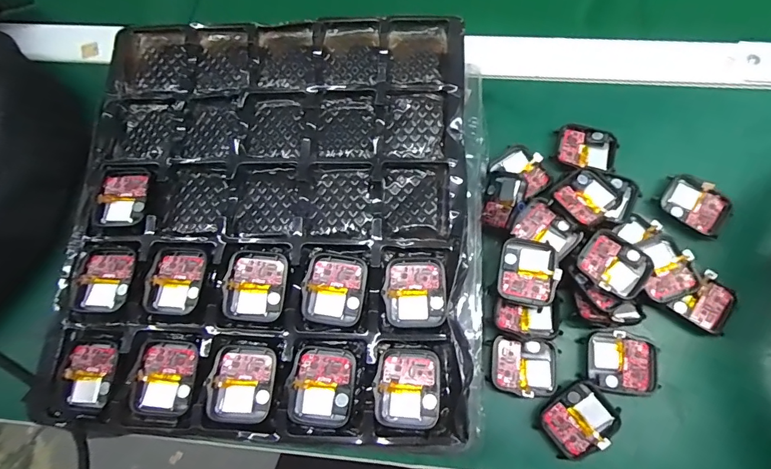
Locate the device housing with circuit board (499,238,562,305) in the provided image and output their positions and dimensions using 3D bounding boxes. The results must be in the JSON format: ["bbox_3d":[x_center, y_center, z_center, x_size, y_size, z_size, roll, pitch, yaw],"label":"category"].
[{"bbox_3d":[0.095,0.025,0.278,0.036,0.016,0.042,11,73,6],"label":"device housing with circuit board"}]

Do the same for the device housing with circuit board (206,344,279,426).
[{"bbox_3d":[-0.083,0.087,0.241,0.035,0.009,0.042,5,73,5],"label":"device housing with circuit board"}]

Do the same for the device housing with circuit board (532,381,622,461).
[{"bbox_3d":[0.122,0.117,0.262,0.044,0.013,0.038,-34,74,-8],"label":"device housing with circuit board"}]

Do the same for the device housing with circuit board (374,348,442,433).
[{"bbox_3d":[0.012,0.086,0.235,0.036,0.008,0.043,4,73,4],"label":"device housing with circuit board"}]

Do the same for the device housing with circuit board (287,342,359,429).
[{"bbox_3d":[-0.036,0.087,0.239,0.037,0.008,0.044,6,73,5],"label":"device housing with circuit board"}]

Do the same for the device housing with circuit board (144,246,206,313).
[{"bbox_3d":[-0.129,0.028,0.257,0.034,0.006,0.042,5,73,5],"label":"device housing with circuit board"}]

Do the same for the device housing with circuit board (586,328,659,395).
[{"bbox_3d":[0.155,0.083,0.270,0.041,0.006,0.038,6,82,13],"label":"device housing with circuit board"}]

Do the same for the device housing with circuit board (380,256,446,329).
[{"bbox_3d":[0.018,0.035,0.253,0.037,0.010,0.041,-2,72,2],"label":"device housing with circuit board"}]

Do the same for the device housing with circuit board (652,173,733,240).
[{"bbox_3d":[0.222,-0.022,0.297,0.047,0.008,0.034,36,77,13],"label":"device housing with circuit board"}]

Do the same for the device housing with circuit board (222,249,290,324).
[{"bbox_3d":[-0.078,0.031,0.250,0.036,0.007,0.041,6,73,5],"label":"device housing with circuit board"}]

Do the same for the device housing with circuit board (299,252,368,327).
[{"bbox_3d":[-0.031,0.033,0.254,0.036,0.011,0.041,7,73,5],"label":"device housing with circuit board"}]

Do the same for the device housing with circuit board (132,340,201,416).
[{"bbox_3d":[-0.130,0.084,0.244,0.035,0.006,0.042,4,73,4],"label":"device housing with circuit board"}]

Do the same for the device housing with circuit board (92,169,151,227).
[{"bbox_3d":[-0.174,-0.025,0.273,0.035,0.006,0.038,0,72,3],"label":"device housing with circuit board"}]

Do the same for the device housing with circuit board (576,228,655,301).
[{"bbox_3d":[0.151,0.021,0.277,0.042,0.013,0.038,36,78,13],"label":"device housing with circuit board"}]

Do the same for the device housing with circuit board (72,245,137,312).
[{"bbox_3d":[-0.175,0.028,0.262,0.036,0.010,0.041,4,73,4],"label":"device housing with circuit board"}]

